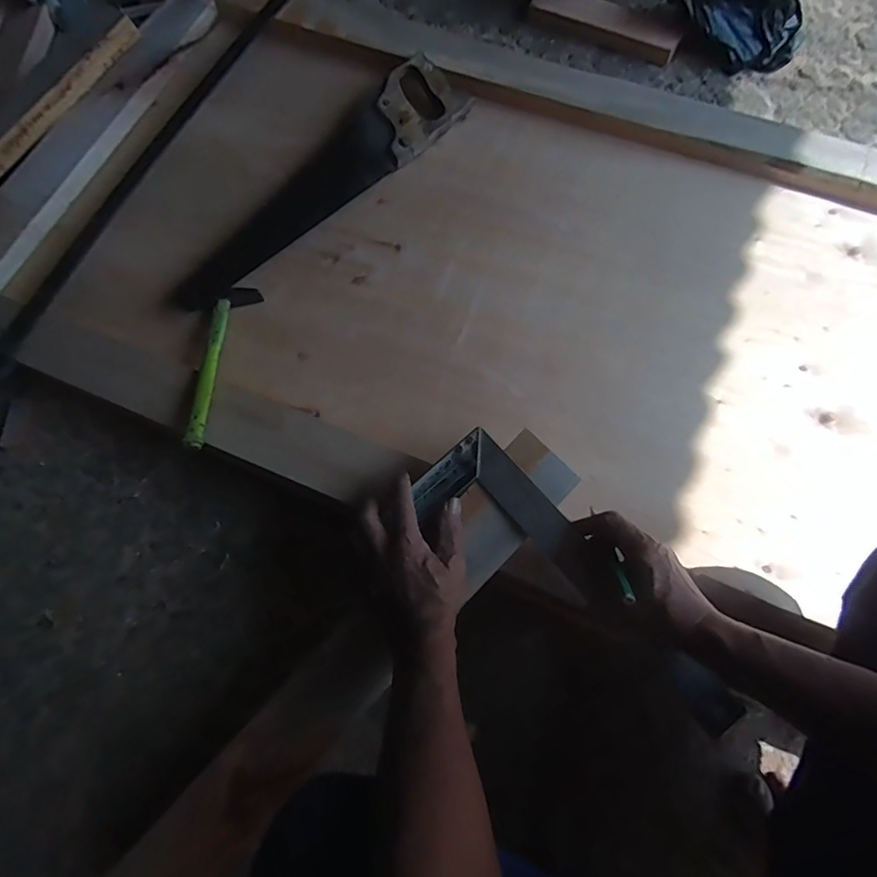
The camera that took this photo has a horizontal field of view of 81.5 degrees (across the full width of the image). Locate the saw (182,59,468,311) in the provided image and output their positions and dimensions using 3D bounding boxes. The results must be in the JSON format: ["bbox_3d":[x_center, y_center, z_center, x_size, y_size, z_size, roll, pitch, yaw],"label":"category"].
[{"bbox_3d":[-0.161,-0.360,0.709,0.106,0.025,0.494,43,78,12],"label":"saw"}]

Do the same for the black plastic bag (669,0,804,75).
[{"bbox_3d":[0.502,-0.739,0.857,0.248,0.123,0.130,24,74,9],"label":"black plastic bag"}]

